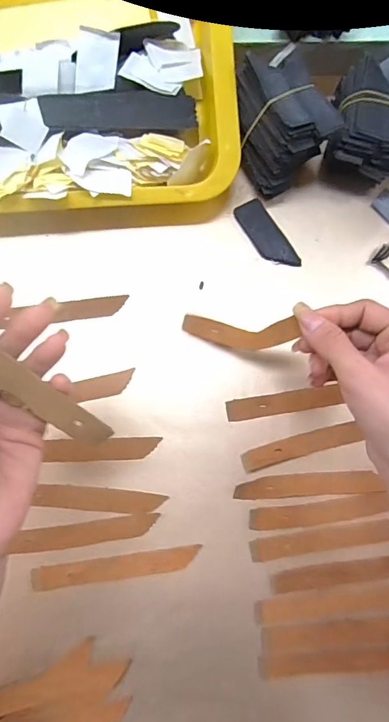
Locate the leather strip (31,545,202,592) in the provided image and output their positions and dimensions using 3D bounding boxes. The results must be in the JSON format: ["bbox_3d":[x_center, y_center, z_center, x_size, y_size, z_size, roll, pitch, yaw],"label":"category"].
[{"bbox_3d":[-0.058,0.156,0.340,0.122,0.004,0.018,-6,82,-5],"label":"leather strip"}]

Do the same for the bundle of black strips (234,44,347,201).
[{"bbox_3d":[0.067,-0.189,0.362,0.066,0.069,0.085,-27,84,-7],"label":"bundle of black strips"}]

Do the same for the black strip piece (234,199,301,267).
[{"bbox_3d":[0.061,-0.105,0.380,0.026,0.005,0.067,-32,85,-8],"label":"black strip piece"}]

